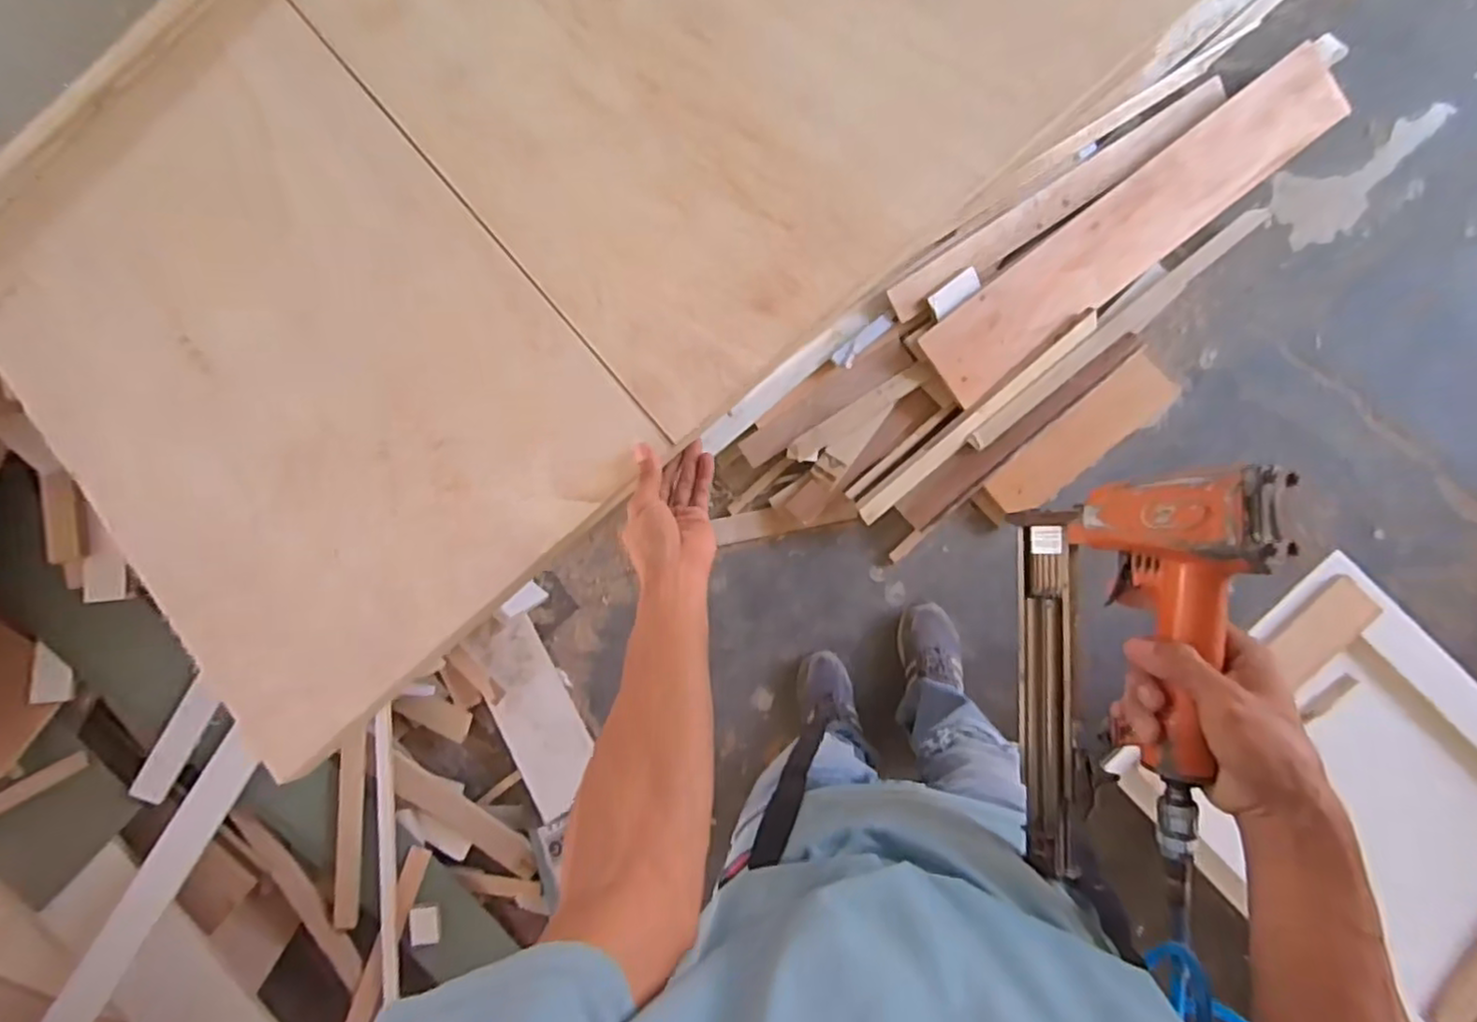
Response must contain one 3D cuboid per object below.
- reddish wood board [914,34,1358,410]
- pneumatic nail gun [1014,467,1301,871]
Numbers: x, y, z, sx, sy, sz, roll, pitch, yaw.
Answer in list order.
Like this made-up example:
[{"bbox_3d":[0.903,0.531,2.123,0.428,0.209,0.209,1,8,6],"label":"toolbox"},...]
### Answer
[{"bbox_3d":[0.744,-0.535,1.310,0.912,0.018,0.160,-37,95,-2],"label":"reddish wood board"},{"bbox_3d":[0.274,0.116,0.475,0.063,0.177,0.261,1,85,-30],"label":"pneumatic nail gun"}]

